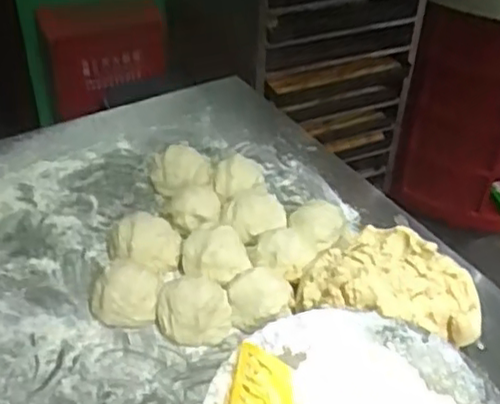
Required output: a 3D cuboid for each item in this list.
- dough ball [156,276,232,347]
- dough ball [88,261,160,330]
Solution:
[{"bbox_3d":[-0.066,0.124,0.783,0.083,0.050,0.076,-7,40,-10],"label":"dough ball"},{"bbox_3d":[-0.146,0.106,0.801,0.082,0.053,0.076,1,39,-1],"label":"dough ball"}]

